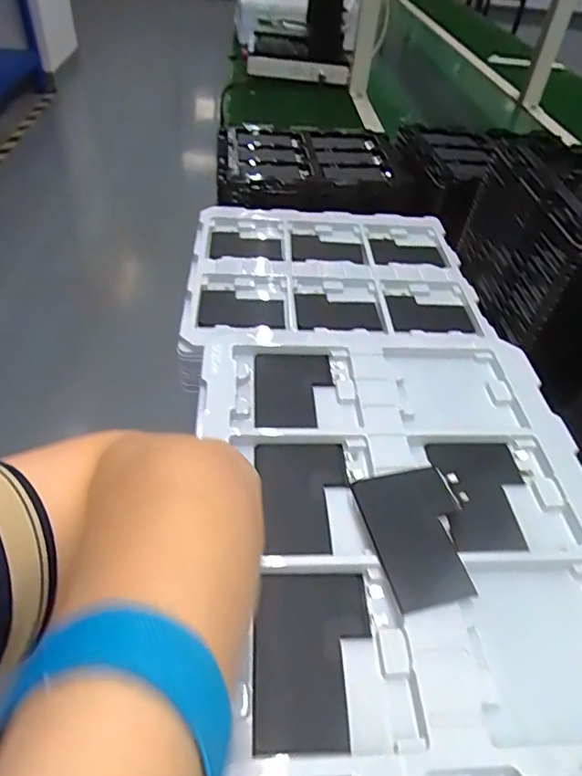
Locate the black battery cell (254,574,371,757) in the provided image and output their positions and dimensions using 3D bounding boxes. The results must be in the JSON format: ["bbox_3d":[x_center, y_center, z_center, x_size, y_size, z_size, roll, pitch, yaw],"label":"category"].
[{"bbox_3d":[0.012,0.142,0.277,0.062,0.007,0.086,1,45,-4],"label":"black battery cell"}]

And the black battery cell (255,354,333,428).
[{"bbox_3d":[0.003,0.002,0.419,0.063,0.010,0.095,-4,38,-1],"label":"black battery cell"}]

